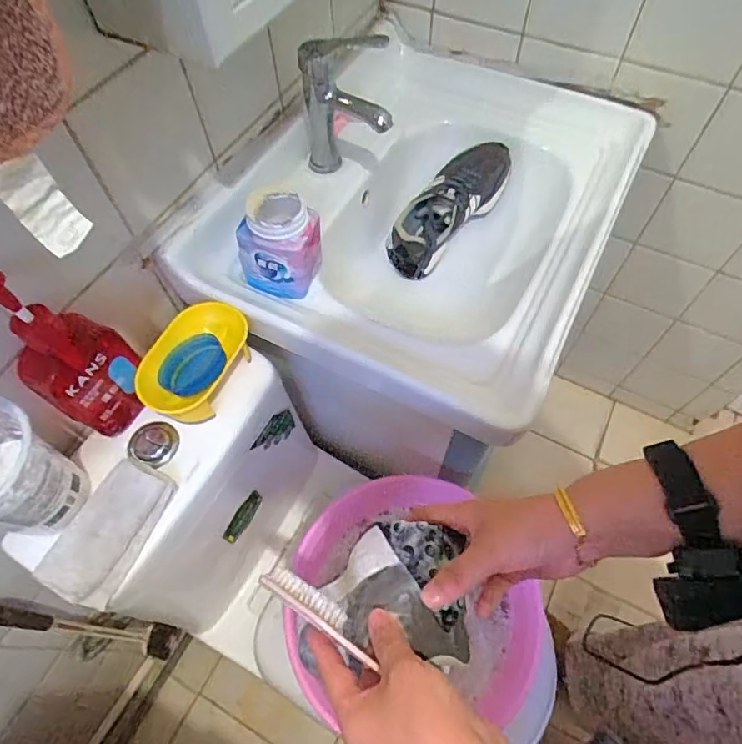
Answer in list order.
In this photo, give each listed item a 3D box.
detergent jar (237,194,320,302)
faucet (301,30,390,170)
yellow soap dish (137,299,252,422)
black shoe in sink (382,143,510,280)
[{"bbox_3d":[-0.111,-0.162,0.641,0.095,0.132,0.095,6,56,-9],"label":"detergent jar"},{"bbox_3d":[-0.034,-0.354,0.692,0.117,0.176,0.099,-1,61,0],"label":"faucet"},{"bbox_3d":[-0.206,-0.015,0.593,0.090,0.049,0.151,13,62,8],"label":"yellow soap dish"},{"bbox_3d":[0.134,-0.274,0.817,0.094,0.094,0.261,40,87,17],"label":"black shoe in sink"}]

